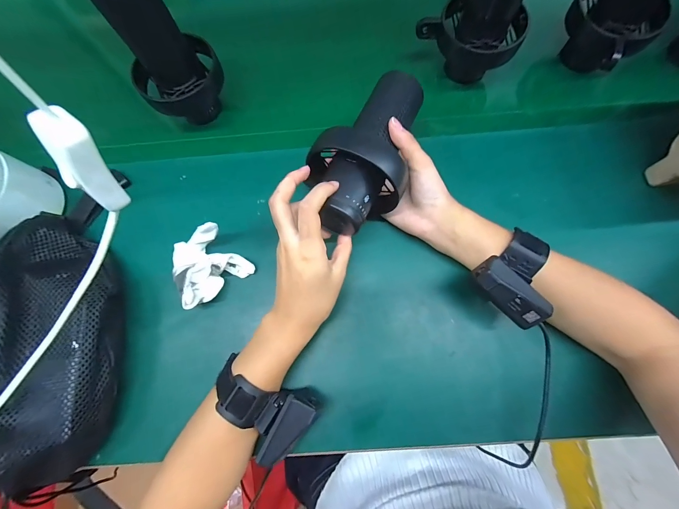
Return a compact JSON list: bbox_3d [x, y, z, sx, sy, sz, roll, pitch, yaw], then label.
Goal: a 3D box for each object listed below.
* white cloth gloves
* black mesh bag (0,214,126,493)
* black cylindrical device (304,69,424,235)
[{"bbox_3d":[-0.144,0.011,0.326,0.076,0.050,0.070,-31,79,-4],"label":"white cloth gloves"},{"bbox_3d":[-0.293,0.092,0.288,0.136,0.078,0.267,1,78,2],"label":"black mesh bag"},{"bbox_3d":[0.030,-0.100,0.304,0.086,0.086,0.179,23,73,5],"label":"black cylindrical device"}]

